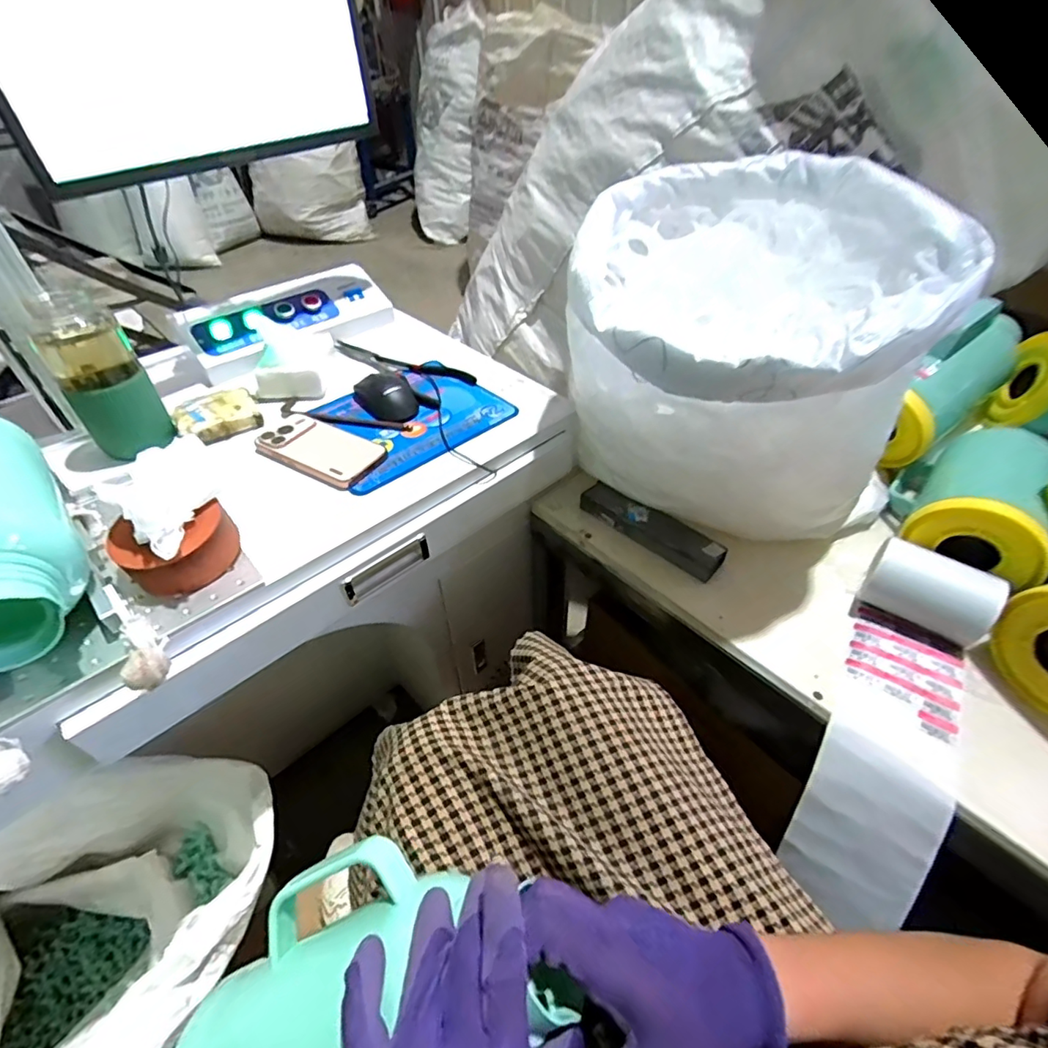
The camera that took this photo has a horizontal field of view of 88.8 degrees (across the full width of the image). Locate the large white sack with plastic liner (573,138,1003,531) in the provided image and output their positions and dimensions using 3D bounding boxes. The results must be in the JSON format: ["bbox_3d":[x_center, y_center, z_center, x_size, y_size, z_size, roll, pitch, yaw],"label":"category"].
[{"bbox_3d":[0.243,-0.189,0.640,0.371,0.339,0.372,-23,49,-20],"label":"large white sack with plastic liner"}]

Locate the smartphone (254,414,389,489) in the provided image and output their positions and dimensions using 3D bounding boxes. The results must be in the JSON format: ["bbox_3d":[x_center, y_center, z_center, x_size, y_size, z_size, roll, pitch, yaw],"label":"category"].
[{"bbox_3d":[-0.252,-0.092,0.659,0.153,0.016,0.078,22,50,21],"label":"smartphone"}]

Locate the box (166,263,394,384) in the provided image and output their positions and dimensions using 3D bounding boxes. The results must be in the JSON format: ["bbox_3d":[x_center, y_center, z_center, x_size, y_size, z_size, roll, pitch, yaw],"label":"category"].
[{"bbox_3d":[-0.367,-0.326,0.853,0.317,0.068,0.121,-33,53,-27],"label":"box"}]

